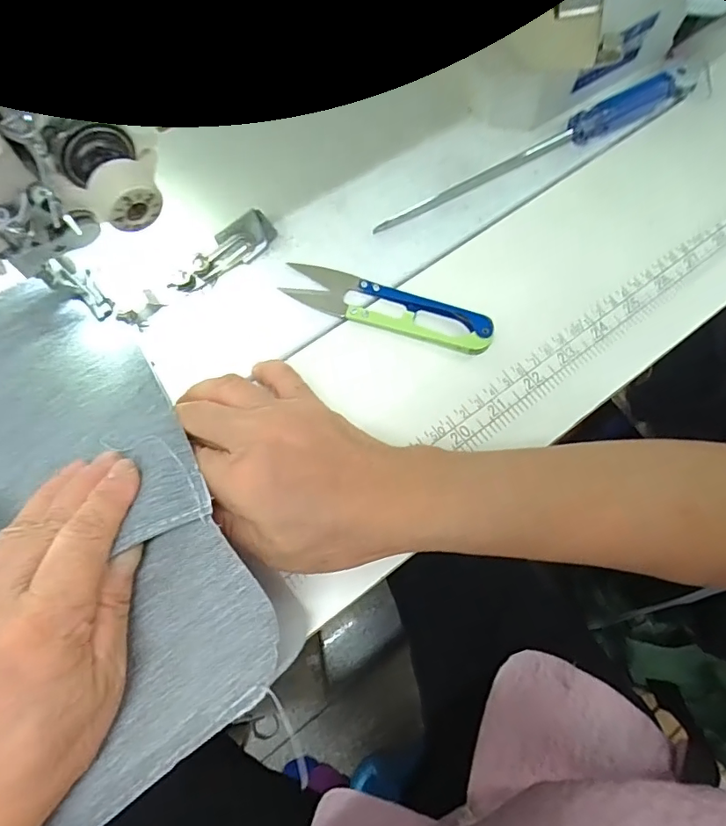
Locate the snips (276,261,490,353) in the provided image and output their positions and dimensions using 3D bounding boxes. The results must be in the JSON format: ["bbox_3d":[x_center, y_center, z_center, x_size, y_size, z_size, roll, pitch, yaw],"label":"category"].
[{"bbox_3d":[0.013,-0.059,0.282,0.117,0.009,0.025,20,72,5],"label":"snips"}]

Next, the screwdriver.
[{"bbox_3d":[0.118,-0.168,0.317,0.247,0.021,0.018,-28,74,-10],"label":"screwdriver"}]

